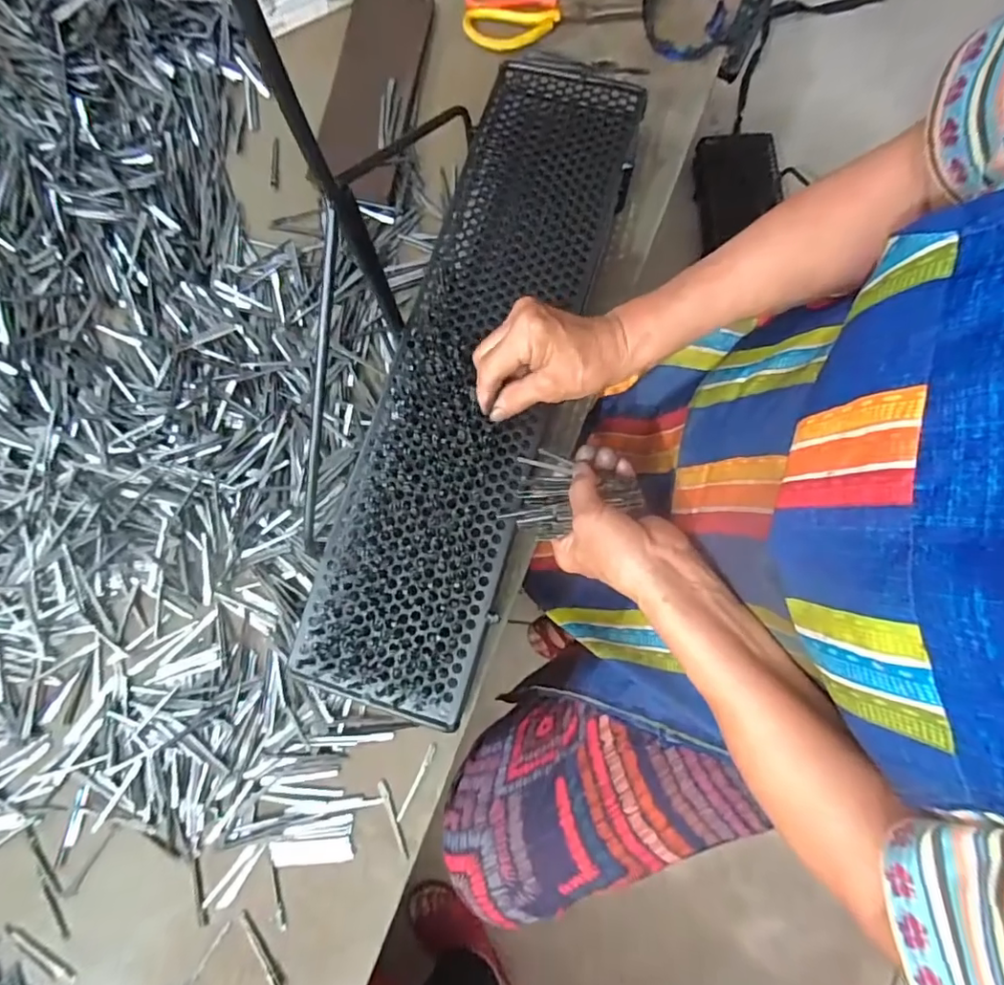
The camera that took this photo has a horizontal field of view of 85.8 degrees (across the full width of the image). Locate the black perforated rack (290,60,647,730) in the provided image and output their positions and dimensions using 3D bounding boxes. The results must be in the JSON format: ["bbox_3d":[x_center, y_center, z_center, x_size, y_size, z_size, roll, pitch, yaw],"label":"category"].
[{"bbox_3d":[-0.017,-0.120,0.468,0.150,0.028,0.590,15,80,4],"label":"black perforated rack"}]

